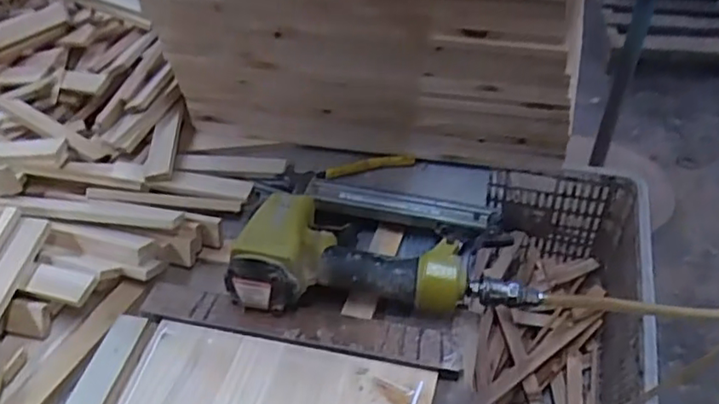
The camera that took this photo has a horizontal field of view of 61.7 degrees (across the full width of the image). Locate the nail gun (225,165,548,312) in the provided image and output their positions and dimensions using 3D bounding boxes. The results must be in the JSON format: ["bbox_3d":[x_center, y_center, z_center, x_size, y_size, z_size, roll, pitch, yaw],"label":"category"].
[{"bbox_3d":[0.024,0.014,0.557,0.267,0.063,0.182,-1,43,2],"label":"nail gun"}]

